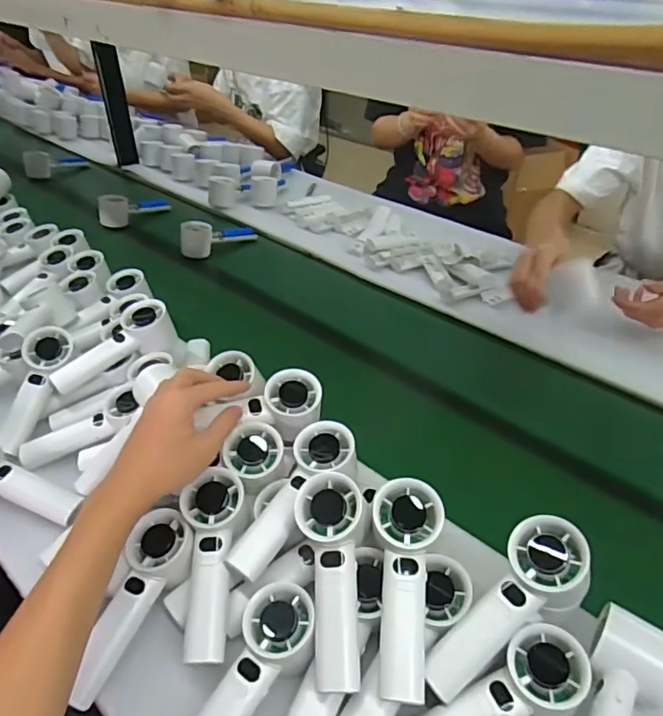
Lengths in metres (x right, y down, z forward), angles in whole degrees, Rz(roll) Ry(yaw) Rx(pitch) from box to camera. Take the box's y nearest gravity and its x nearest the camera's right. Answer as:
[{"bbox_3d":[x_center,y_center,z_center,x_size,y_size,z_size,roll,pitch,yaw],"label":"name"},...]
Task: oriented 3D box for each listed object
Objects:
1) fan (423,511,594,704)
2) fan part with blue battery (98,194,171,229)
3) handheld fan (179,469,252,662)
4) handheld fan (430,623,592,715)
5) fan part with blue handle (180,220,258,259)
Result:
[{"bbox_3d":[0.142,0.202,0.433,0.161,0.063,0.059,-46,51,-5],"label":"fan"},{"bbox_3d":[-0.431,-0.324,1.162,0.074,0.065,0.141,25,32,27],"label":"fan part with blue battery"},{"bbox_3d":[-0.106,0.183,0.482,0.053,0.042,0.155,0,58,-1],"label":"handheld fan"},{"bbox_3d":[0.119,0.256,0.392,0.155,0.042,0.058,-19,42,-23],"label":"handheld fan"},{"bbox_3d":[-0.220,-0.238,1.069,0.054,0.061,0.164,31,33,33],"label":"fan part with blue handle"}]

